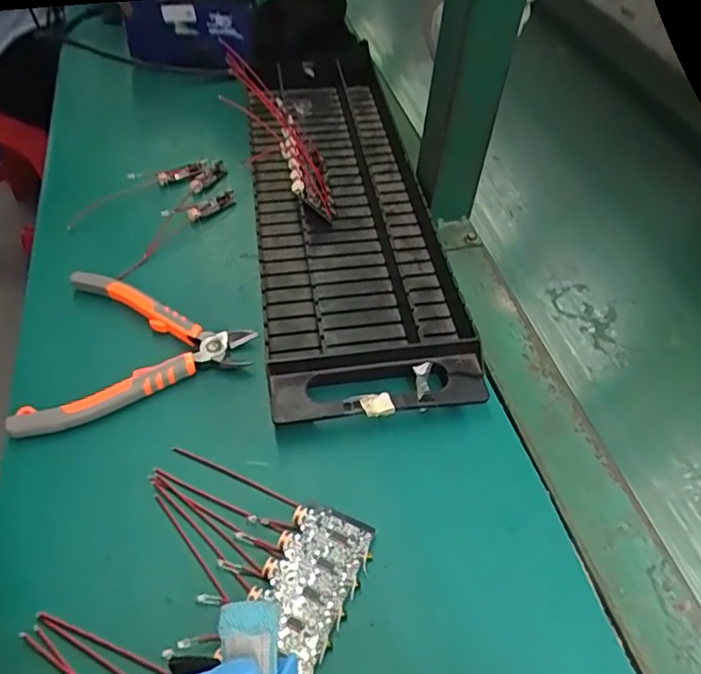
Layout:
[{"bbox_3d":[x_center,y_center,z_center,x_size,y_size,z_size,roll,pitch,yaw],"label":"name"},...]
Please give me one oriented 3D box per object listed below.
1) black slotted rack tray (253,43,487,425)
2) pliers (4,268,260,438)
[{"bbox_3d":[-0.009,-0.117,0.491,0.137,0.040,0.426,-3,49,-9],"label":"black slotted rack tray"},{"bbox_3d":[-0.159,-0.003,0.406,0.151,0.019,0.121,-20,53,-22],"label":"pliers"}]

